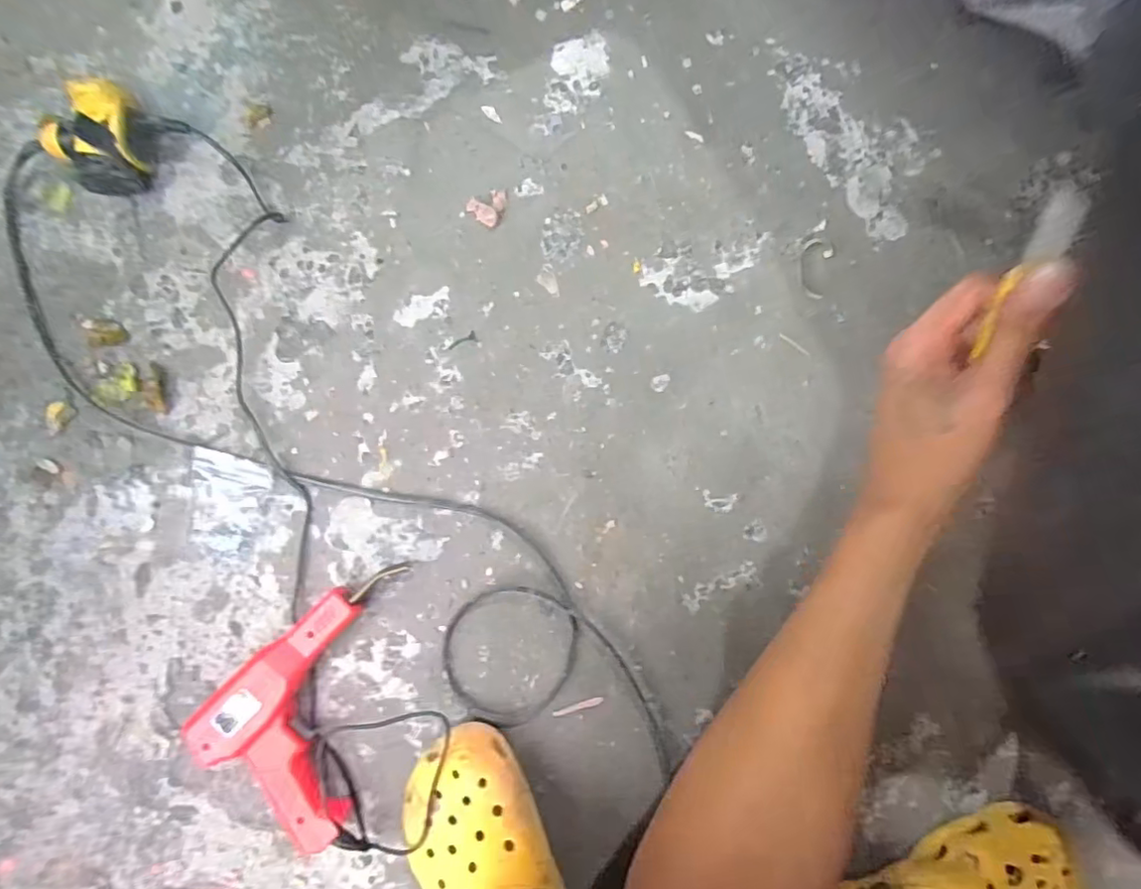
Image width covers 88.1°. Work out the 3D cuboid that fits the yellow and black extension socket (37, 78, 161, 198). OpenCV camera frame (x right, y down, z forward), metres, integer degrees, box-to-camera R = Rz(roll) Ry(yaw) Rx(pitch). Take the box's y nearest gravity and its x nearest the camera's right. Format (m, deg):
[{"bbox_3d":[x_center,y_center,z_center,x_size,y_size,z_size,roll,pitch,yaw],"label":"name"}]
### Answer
[{"bbox_3d":[-0.426,-0.280,0.540,0.084,0.046,0.090,0,86,0],"label":"yellow and black extension socket"}]

